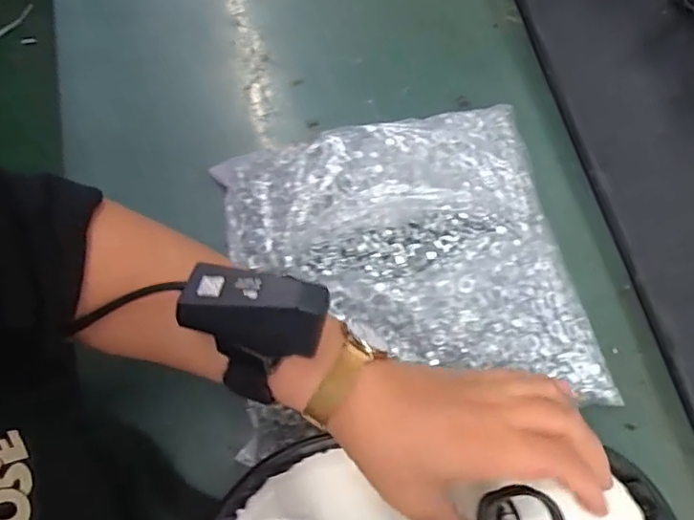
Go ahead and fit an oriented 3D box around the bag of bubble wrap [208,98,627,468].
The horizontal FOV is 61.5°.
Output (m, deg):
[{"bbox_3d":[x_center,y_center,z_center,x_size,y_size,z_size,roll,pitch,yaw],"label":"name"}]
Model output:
[{"bbox_3d":[0.036,0.001,0.440,0.248,0.035,0.237,-11,68,-2],"label":"bag of bubble wrap"}]

